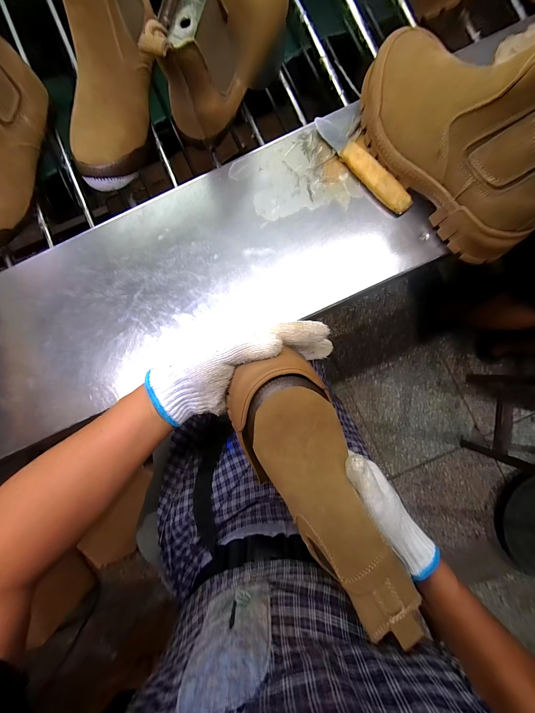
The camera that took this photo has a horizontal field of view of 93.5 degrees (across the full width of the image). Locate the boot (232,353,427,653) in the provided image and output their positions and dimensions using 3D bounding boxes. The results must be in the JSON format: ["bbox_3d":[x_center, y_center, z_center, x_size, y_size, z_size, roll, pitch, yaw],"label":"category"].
[{"bbox_3d":[0.047,0.120,0.252,0.104,0.069,0.246,-27,83,1],"label":"boot"}]

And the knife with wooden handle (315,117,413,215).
[{"bbox_3d":[0.122,-0.248,0.325,0.030,0.016,0.162,-40,84,0],"label":"knife with wooden handle"}]

